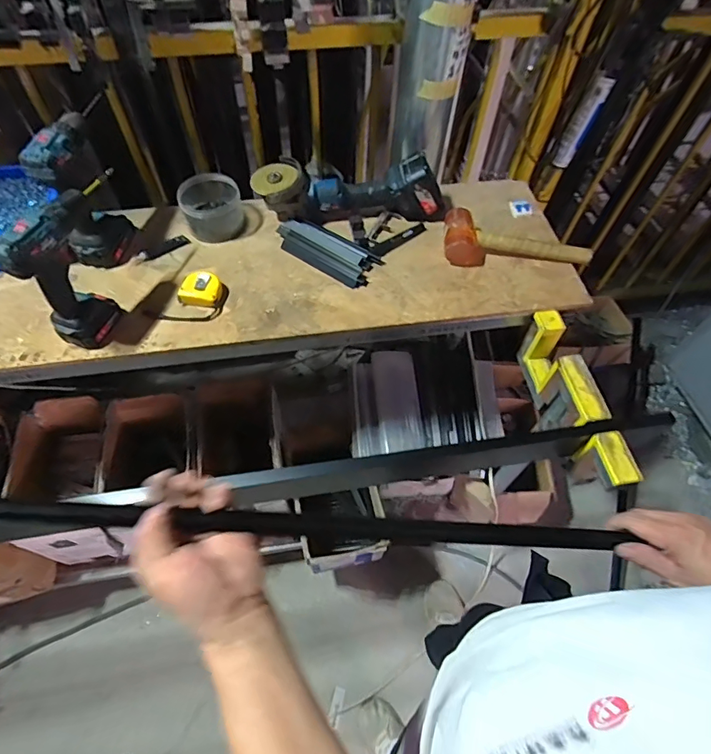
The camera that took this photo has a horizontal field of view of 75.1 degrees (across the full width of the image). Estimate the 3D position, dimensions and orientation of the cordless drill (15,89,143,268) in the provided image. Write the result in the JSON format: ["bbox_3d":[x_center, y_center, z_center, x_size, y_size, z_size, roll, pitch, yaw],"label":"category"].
[{"bbox_3d":[-0.462,-0.323,0.812,0.086,0.222,0.155,8,58,2],"label":"cordless drill"}]

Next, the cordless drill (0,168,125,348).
[{"bbox_3d":[-0.430,-0.178,0.729,0.071,0.216,0.189,8,58,3],"label":"cordless drill"}]

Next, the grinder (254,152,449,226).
[{"bbox_3d":[-0.005,-0.366,0.915,0.387,0.113,0.098,0,58,-3],"label":"grinder"}]

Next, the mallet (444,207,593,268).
[{"bbox_3d":[0.303,-0.242,0.880,0.284,0.058,0.108,18,59,8],"label":"mallet"}]

